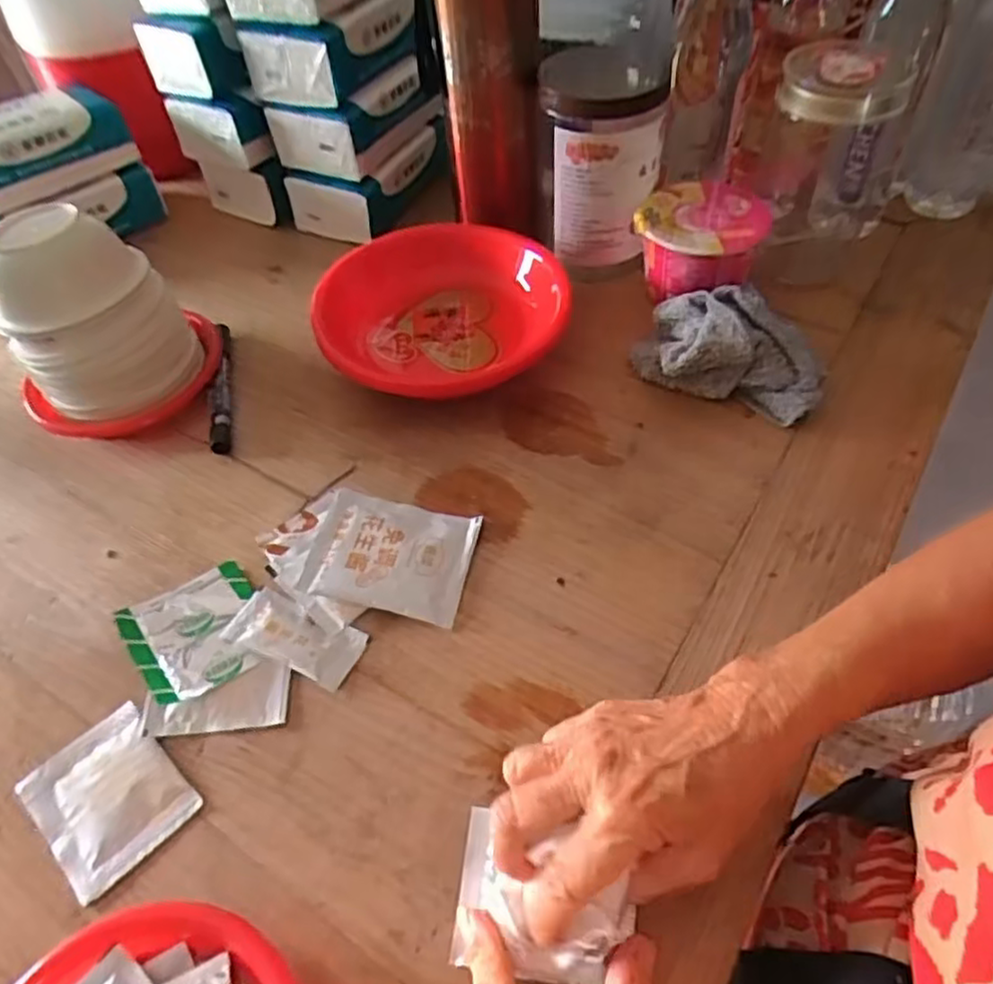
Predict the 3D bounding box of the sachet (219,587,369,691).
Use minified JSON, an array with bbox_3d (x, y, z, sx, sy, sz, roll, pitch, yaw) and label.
[{"bbox_3d":[-0.117,0.082,0.419,0.076,0.008,0.037,18,55,17],"label":"sachet"}]

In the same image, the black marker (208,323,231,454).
[{"bbox_3d":[-0.207,-0.082,0.549,0.014,0.019,0.136,-11,52,-5],"label":"black marker"}]

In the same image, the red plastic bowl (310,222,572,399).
[{"bbox_3d":[-0.039,-0.137,0.564,0.181,0.059,0.181,-2,52,3],"label":"red plastic bowl"}]

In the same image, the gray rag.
[{"bbox_3d":[0.168,-0.106,0.521,0.131,0.051,0.092,17,55,16],"label":"gray rag"}]

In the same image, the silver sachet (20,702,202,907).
[{"bbox_3d":[-0.199,0.155,0.372,0.081,0.007,0.063,36,62,27],"label":"silver sachet"}]

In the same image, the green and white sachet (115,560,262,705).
[{"bbox_3d":[-0.174,0.079,0.424,0.070,0.012,0.080,-32,56,-19],"label":"green and white sachet"}]

